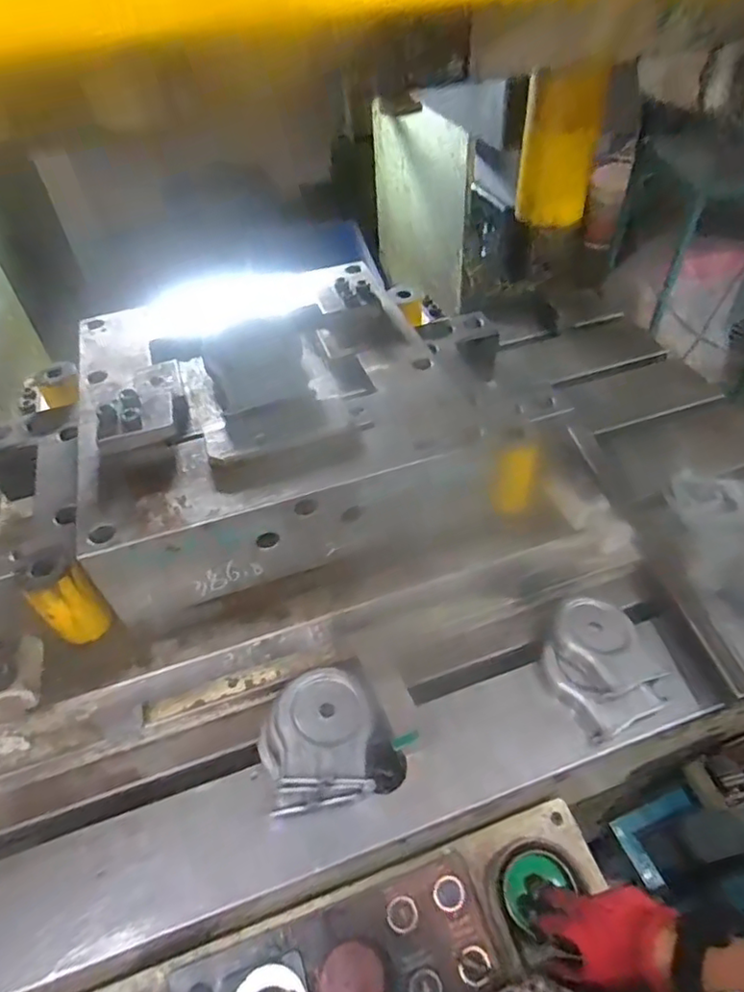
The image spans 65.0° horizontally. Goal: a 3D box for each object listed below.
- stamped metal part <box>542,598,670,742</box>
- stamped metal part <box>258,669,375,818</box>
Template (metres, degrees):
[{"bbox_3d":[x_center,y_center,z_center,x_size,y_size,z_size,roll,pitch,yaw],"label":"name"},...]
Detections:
[{"bbox_3d":[0.263,0.185,0.673,0.120,0.044,0.145,-19,48,-13],"label":"stamped metal part"},{"bbox_3d":[-0.057,0.249,0.607,0.118,0.057,0.127,-13,47,-7],"label":"stamped metal part"}]

